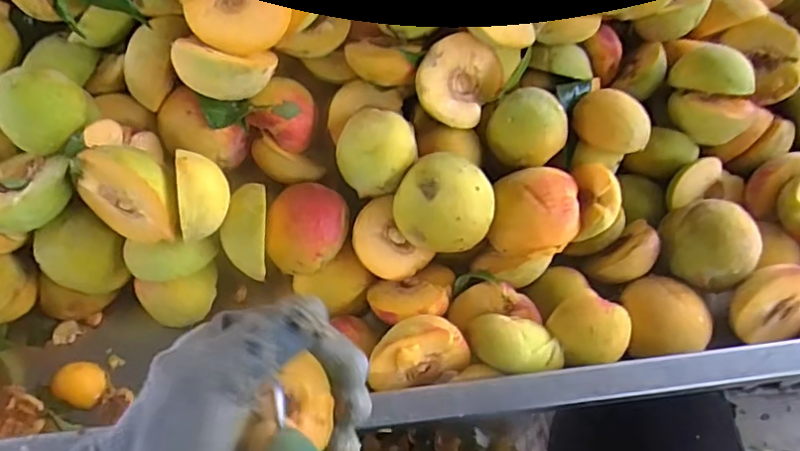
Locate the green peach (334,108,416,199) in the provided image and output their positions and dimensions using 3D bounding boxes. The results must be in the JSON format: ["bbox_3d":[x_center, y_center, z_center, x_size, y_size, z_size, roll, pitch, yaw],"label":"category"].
[{"bbox_3d":[-0.017,-0.048,0.413,0.055,0.054,0.046,0,59,1],"label":"green peach"}]

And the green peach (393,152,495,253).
[{"bbox_3d":[0.031,-0.015,0.404,0.067,0.052,0.056,9,59,6],"label":"green peach"}]

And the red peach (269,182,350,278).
[{"bbox_3d":[-0.070,0.004,0.429,0.059,0.049,0.059,0,58,0],"label":"red peach"}]

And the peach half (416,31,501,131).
[{"bbox_3d":[0.037,-0.108,0.425,0.059,0.060,0.035,-55,27,-1],"label":"peach half"}]

